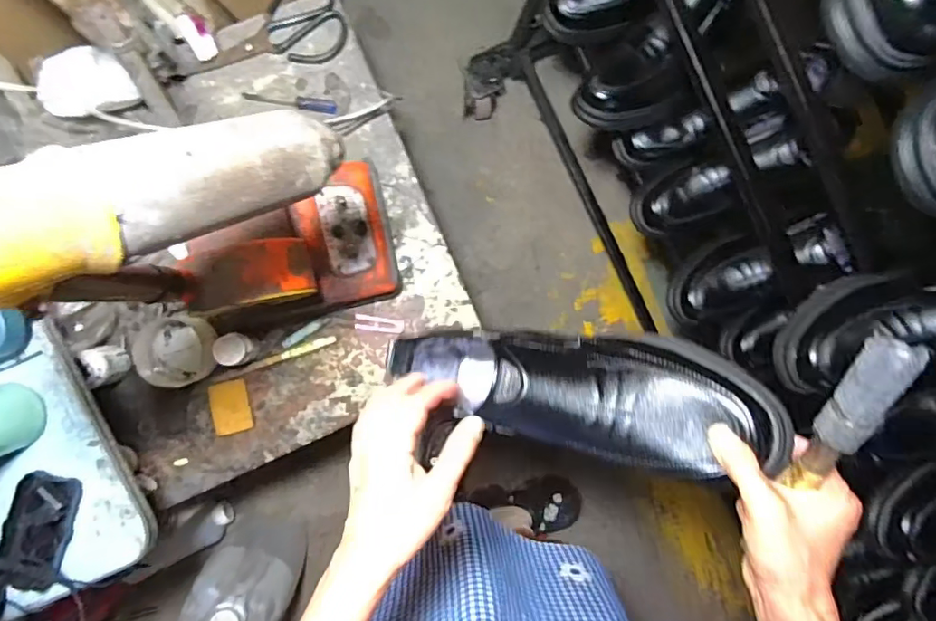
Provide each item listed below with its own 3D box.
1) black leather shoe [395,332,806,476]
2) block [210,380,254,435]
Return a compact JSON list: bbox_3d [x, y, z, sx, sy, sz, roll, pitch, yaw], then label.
[{"bbox_3d":[0.087,0.068,0.418,0.287,0.132,0.096,6,92,21],"label":"black leather shoe"},{"bbox_3d":[-0.329,0.135,0.727,0.049,0.012,0.072,-8,93,-6],"label":"block"}]

